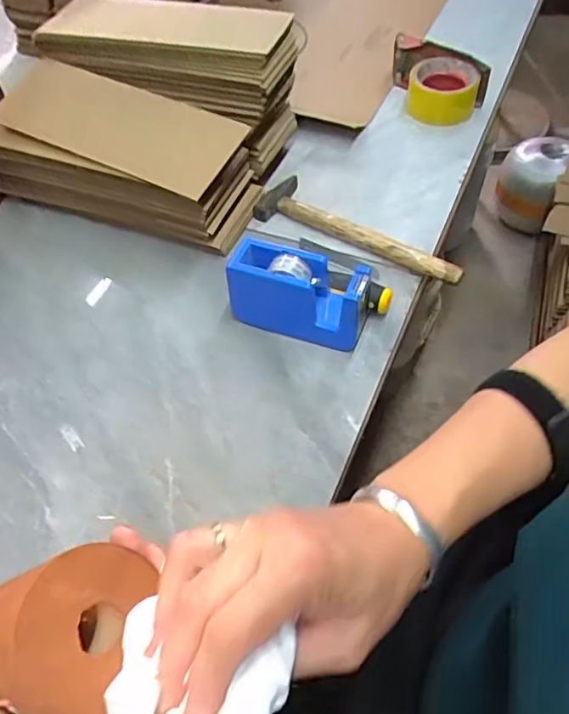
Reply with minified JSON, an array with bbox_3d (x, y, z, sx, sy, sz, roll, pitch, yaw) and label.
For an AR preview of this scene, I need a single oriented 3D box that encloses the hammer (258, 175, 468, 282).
[{"bbox_3d":[0.084,-0.144,0.632,0.242,0.027,0.066,23,58,18],"label":"hammer"}]

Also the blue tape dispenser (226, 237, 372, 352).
[{"bbox_3d":[0.017,-0.058,0.544,0.140,0.076,0.044,16,56,13],"label":"blue tape dispenser"}]

